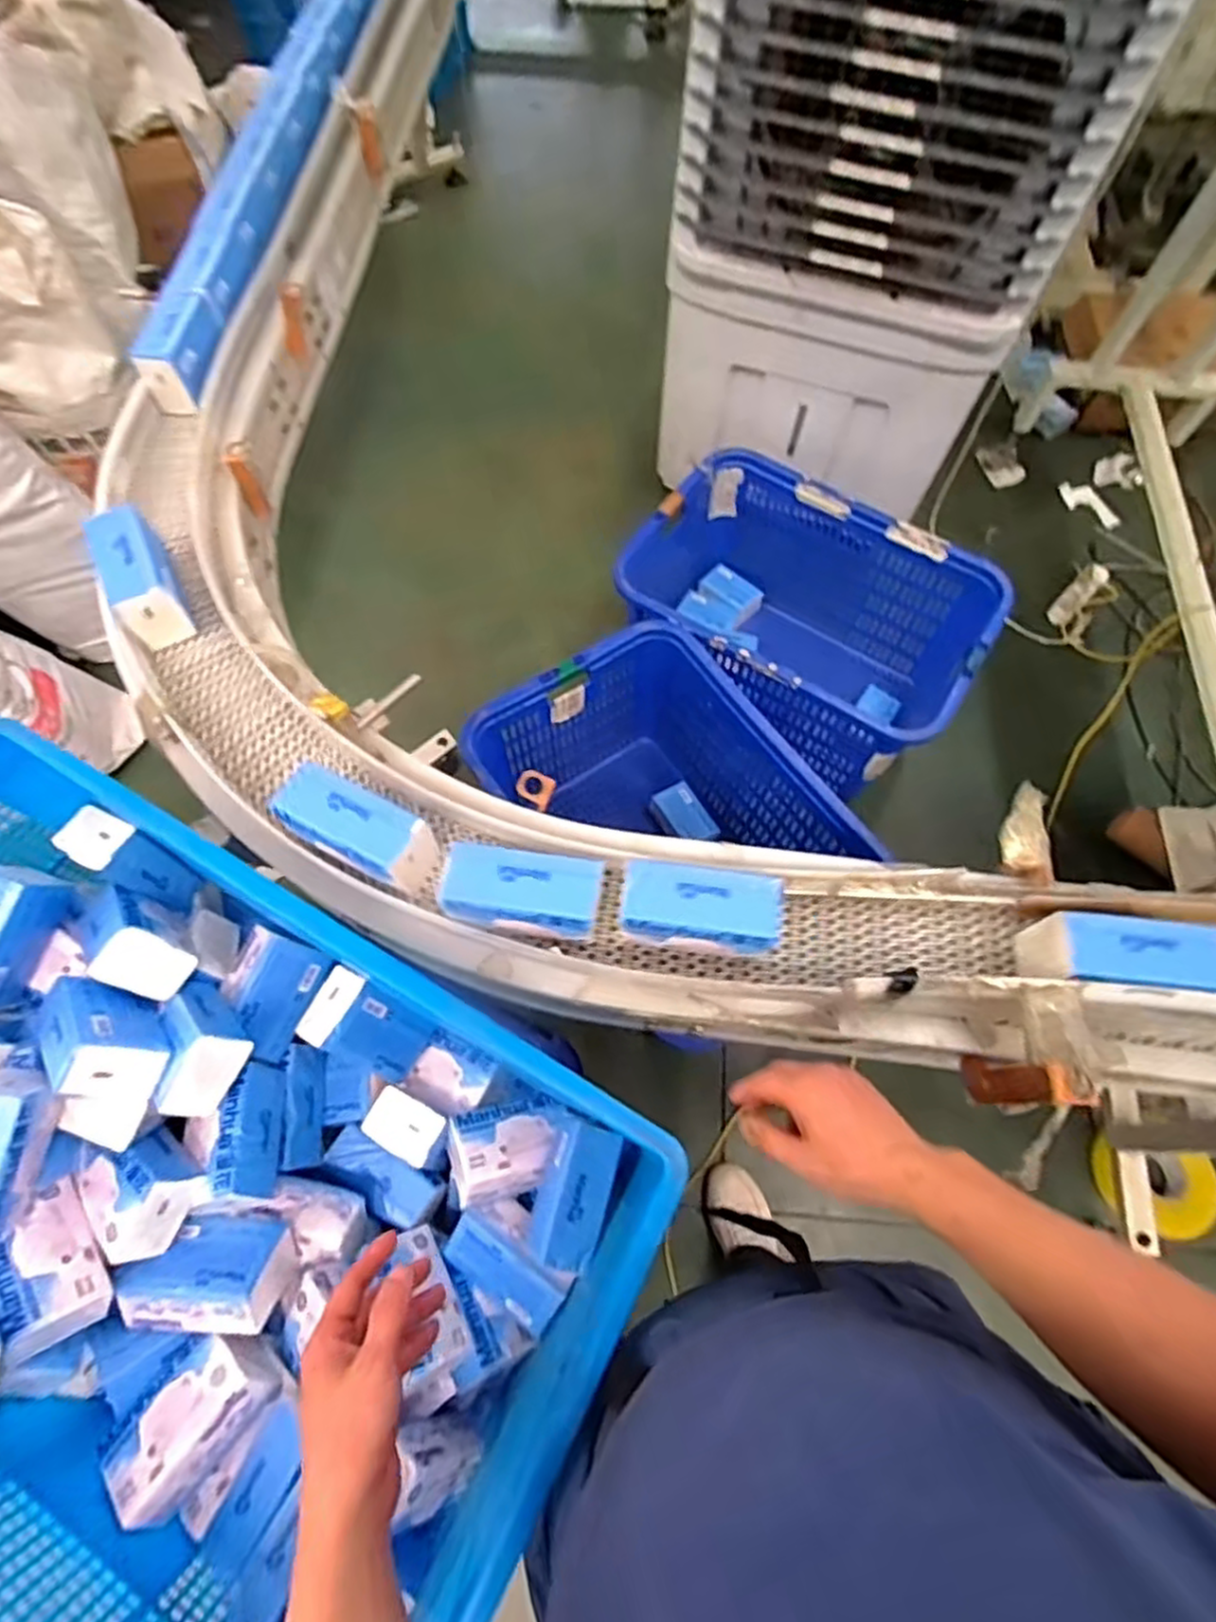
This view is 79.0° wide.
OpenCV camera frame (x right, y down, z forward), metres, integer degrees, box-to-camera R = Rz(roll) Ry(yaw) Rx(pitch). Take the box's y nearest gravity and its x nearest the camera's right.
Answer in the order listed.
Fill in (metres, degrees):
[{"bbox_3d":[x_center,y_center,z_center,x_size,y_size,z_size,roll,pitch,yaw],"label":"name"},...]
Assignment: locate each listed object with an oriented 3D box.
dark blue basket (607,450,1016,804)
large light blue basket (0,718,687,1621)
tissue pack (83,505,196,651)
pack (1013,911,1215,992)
[{"bbox_3d":[0.404,-0.387,1.646,0.712,0.371,0.497,29,67,11],"label":"dark blue basket"},{"bbox_3d":[-0.411,0.378,0.722,0.764,0.361,0.545,29,67,11],"label":"large light blue basket"},{"bbox_3d":[-0.539,-0.268,0.855,0.073,0.080,0.153,-25,69,-13],"label":"tissue pack"},{"bbox_3d":[0.474,0.135,0.668,0.160,0.083,0.059,3,65,-1],"label":"pack"}]

